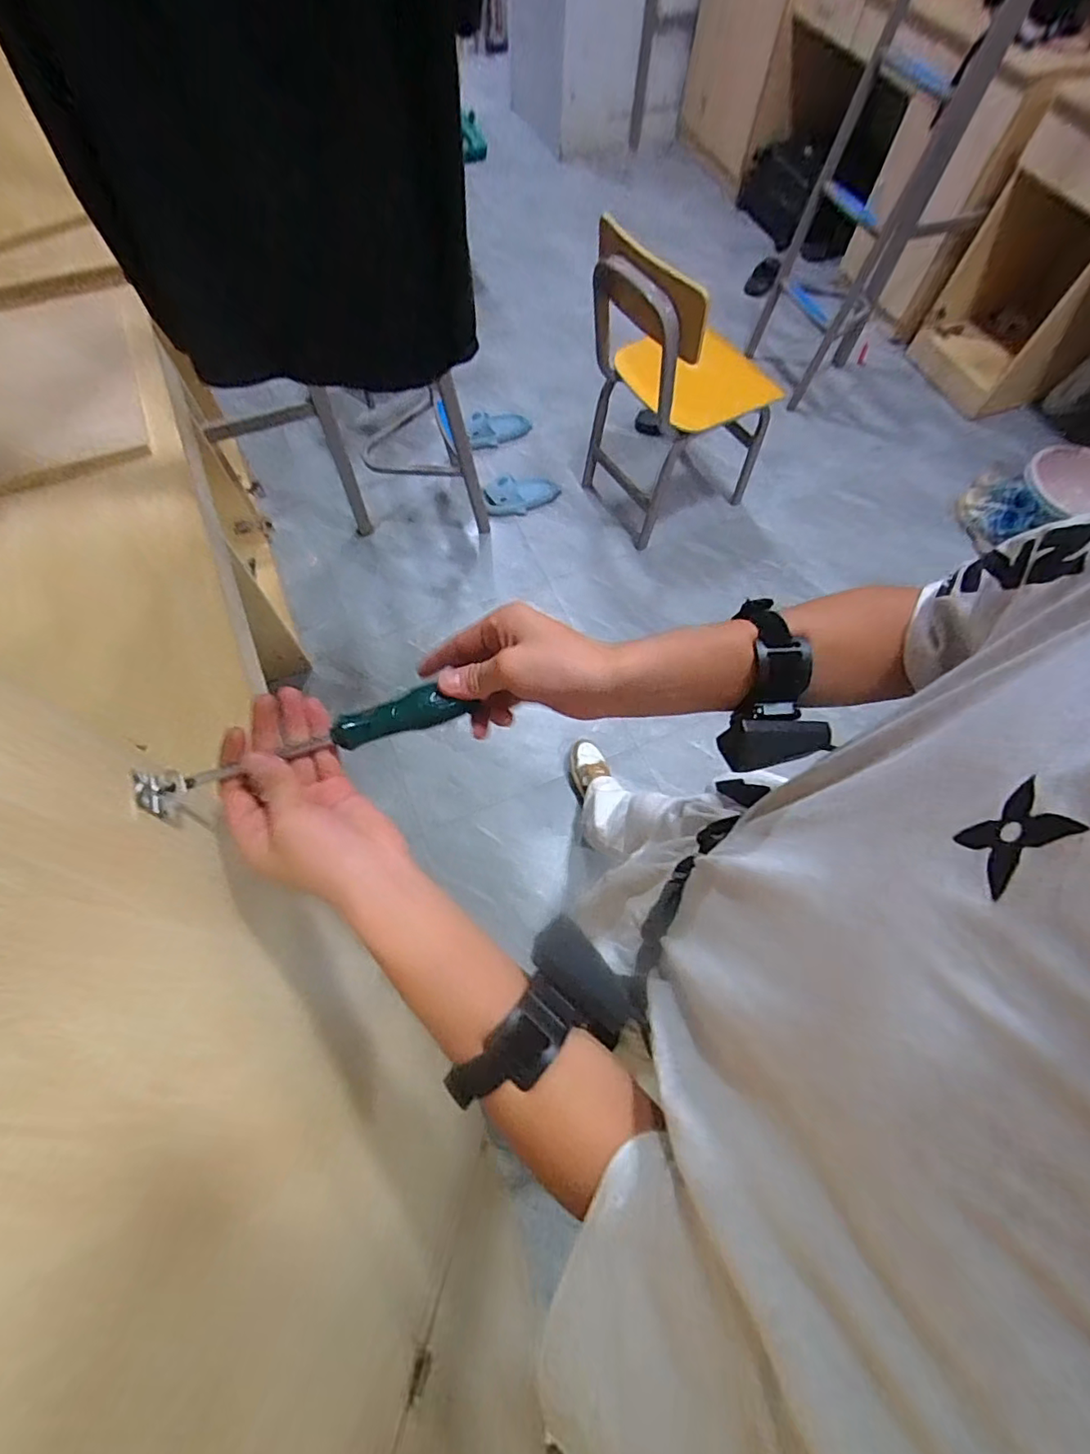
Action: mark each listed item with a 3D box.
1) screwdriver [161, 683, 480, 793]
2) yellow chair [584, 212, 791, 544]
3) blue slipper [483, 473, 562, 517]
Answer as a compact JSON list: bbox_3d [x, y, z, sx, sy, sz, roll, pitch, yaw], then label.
[{"bbox_3d":[-0.142,0.005,0.367,0.183,0.022,0.024,-19,67,-18],"label":"screwdriver"},{"bbox_3d":[0.376,-0.912,1.547,0.481,0.681,0.381,-28,69,-13],"label":"yellow chair"},{"bbox_3d":[-0.072,-0.741,1.797,0.249,0.093,0.103,-21,67,-25],"label":"blue slipper"}]

